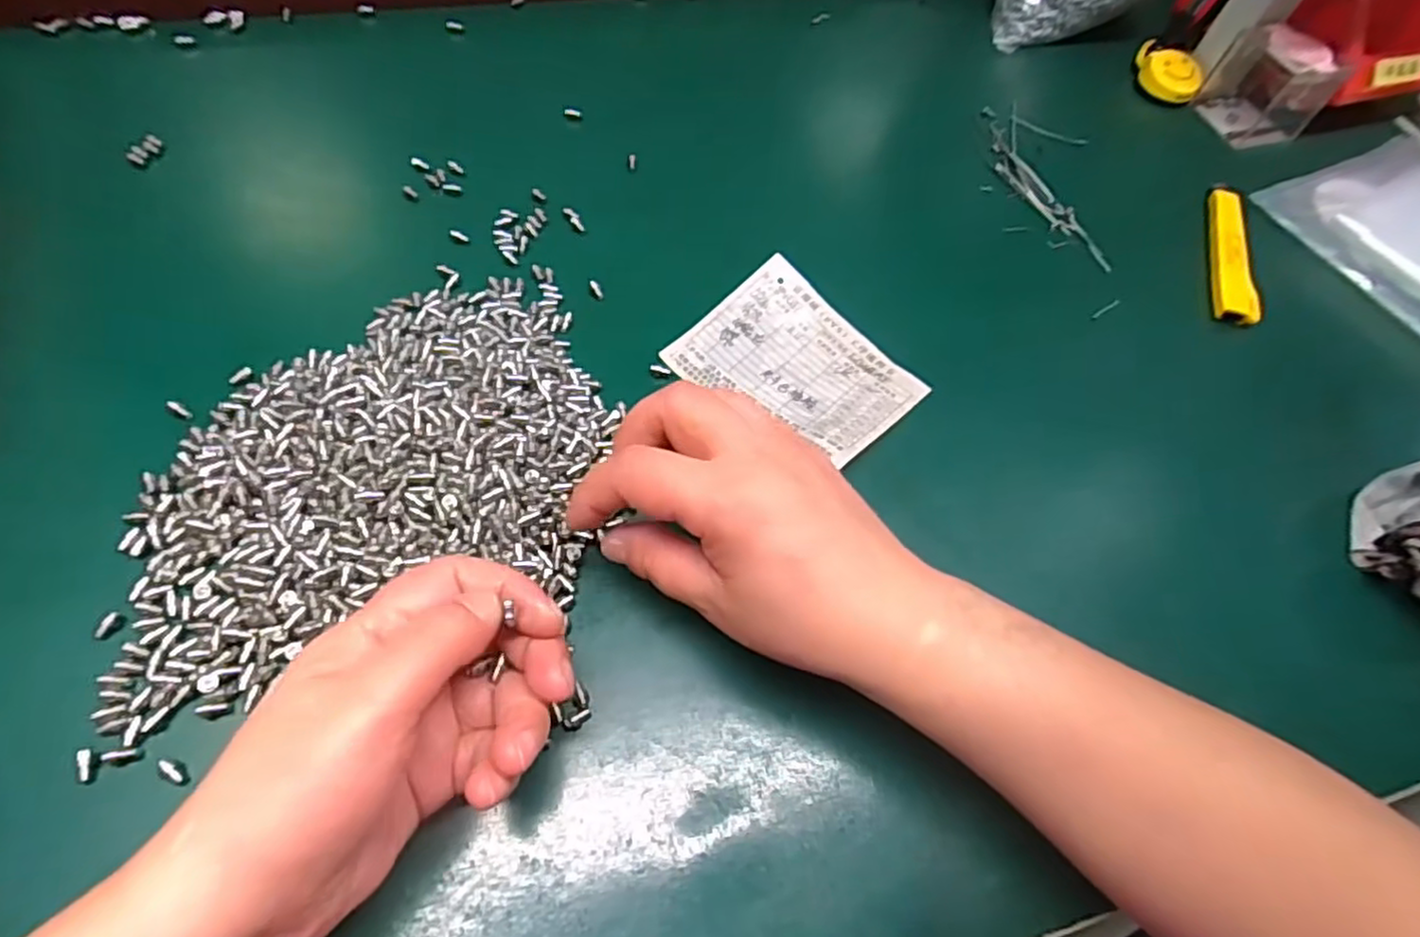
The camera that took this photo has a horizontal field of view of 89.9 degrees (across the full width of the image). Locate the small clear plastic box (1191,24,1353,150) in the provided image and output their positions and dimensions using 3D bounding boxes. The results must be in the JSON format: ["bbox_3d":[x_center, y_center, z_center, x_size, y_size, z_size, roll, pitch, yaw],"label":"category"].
[{"bbox_3d":[0.403,-0.276,0.511,0.061,0.058,0.062,-14,62,-12],"label":"small clear plastic box"}]

